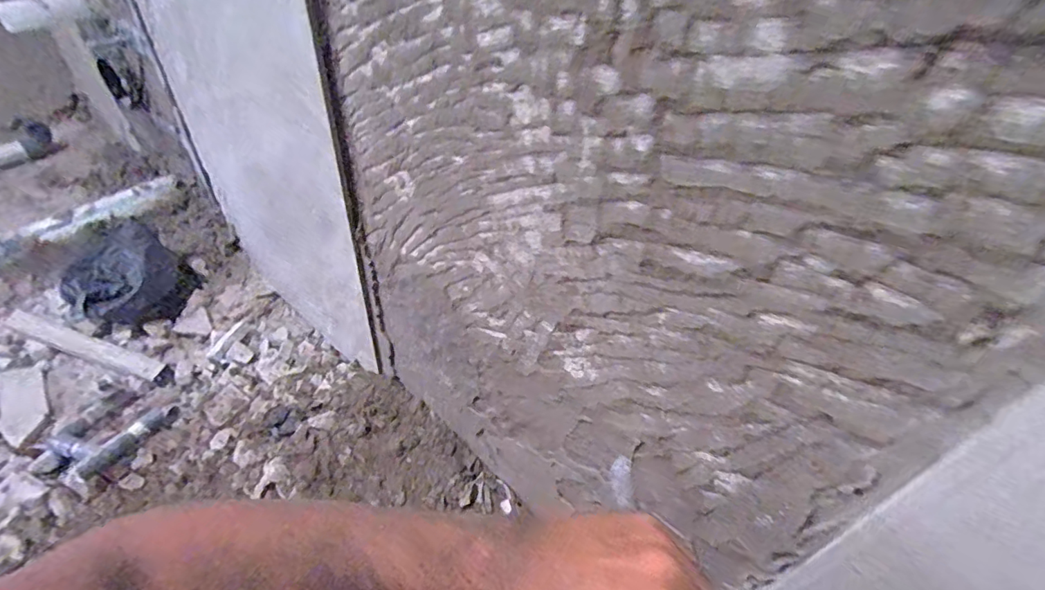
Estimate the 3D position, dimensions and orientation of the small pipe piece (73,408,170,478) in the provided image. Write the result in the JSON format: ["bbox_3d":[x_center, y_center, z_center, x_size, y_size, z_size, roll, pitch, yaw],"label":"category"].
[{"bbox_3d":[-0.628,0.233,0.808,0.034,0.026,0.131,21,46,16],"label":"small pipe piece"}]

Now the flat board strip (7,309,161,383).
[{"bbox_3d":[-0.860,0.095,0.996,0.378,0.015,0.046,16,45,10],"label":"flat board strip"}]

